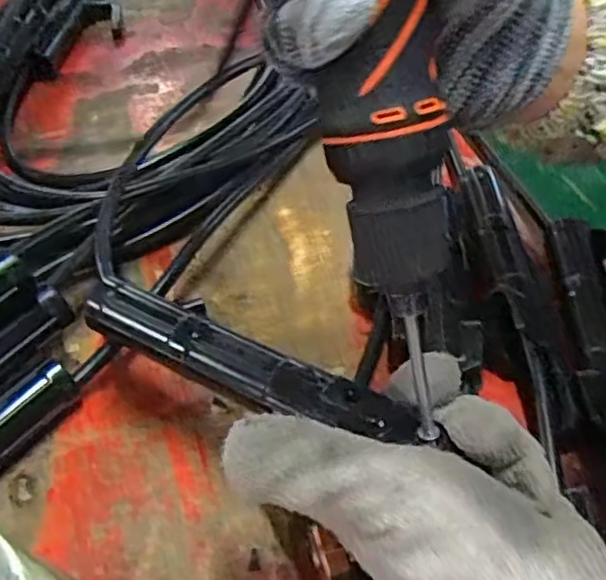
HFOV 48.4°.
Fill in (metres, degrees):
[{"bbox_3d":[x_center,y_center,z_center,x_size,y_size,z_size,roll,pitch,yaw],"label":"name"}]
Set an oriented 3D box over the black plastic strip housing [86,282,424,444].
[{"bbox_3d":[-0.029,0.031,0.294,0.165,0.012,0.027,19,49,23],"label":"black plastic strip housing"}]

